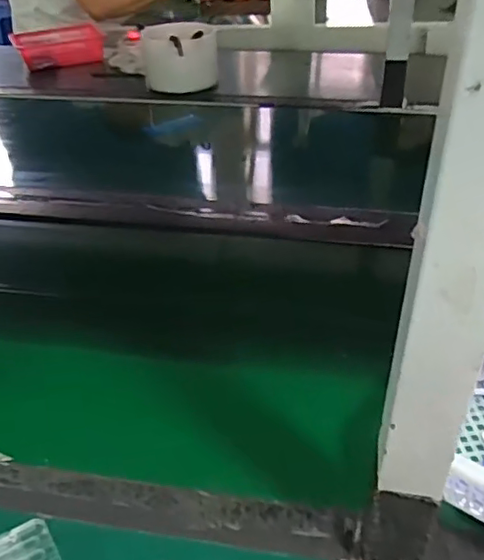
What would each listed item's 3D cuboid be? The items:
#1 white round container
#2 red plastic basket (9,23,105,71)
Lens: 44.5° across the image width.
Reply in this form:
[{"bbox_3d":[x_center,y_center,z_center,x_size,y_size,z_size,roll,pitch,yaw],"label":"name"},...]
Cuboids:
[{"bbox_3d":[-0.132,-0.478,1.270,0.162,0.131,0.152,-7,36,-8],"label":"white round container"},{"bbox_3d":[-0.468,-0.592,1.510,0.229,0.072,0.163,-7,36,-8],"label":"red plastic basket"}]

